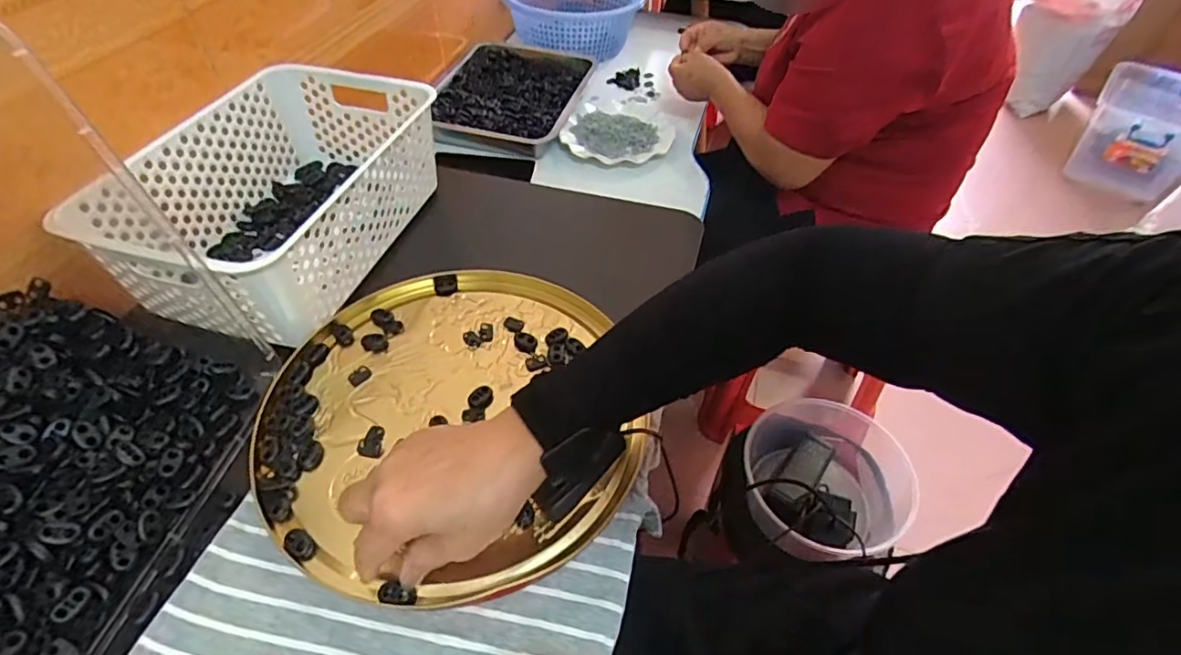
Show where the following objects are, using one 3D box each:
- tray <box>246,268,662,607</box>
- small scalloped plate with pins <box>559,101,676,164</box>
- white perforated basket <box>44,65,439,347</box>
[{"bbox_3d":[-0.111,0.061,0.466,0.285,0.012,0.290,1,48,-1],"label":"tray"},{"bbox_3d":[0.046,-0.313,0.939,0.169,0.020,0.178,1,48,-1],"label":"small scalloped plate with pins"},{"bbox_3d":[-0.296,-0.131,0.562,0.199,0.103,0.302,13,49,10],"label":"white perforated basket"}]

